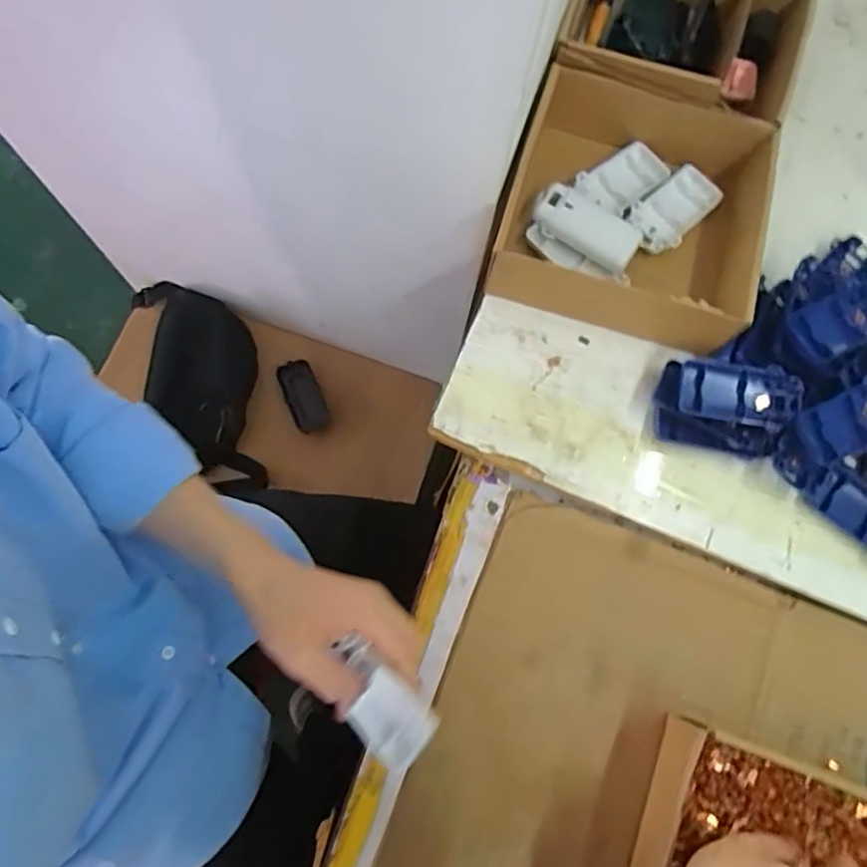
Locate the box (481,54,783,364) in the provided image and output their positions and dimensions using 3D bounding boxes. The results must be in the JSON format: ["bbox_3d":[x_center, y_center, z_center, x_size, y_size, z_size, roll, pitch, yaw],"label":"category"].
[{"bbox_3d":[0.168,-0.191,0.536,0.195,0.070,0.195,17,75,1],"label":"box"}]

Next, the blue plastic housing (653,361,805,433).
[{"bbox_3d":[0.241,-0.029,0.513,0.110,0.036,0.050,10,75,-1],"label":"blue plastic housing"}]

